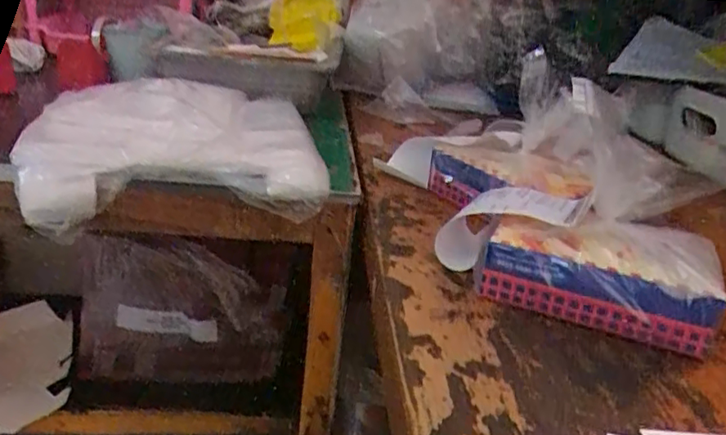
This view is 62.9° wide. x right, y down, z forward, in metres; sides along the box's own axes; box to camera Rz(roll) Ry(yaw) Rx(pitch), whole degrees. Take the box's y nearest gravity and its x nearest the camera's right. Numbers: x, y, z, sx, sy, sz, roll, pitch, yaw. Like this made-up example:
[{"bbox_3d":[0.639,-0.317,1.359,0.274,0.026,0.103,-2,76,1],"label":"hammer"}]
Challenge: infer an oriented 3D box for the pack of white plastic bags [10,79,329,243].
[{"bbox_3d":[-0.211,-0.079,0.695,0.324,0.099,0.244,2,23,-5],"label":"pack of white plastic bags"}]

